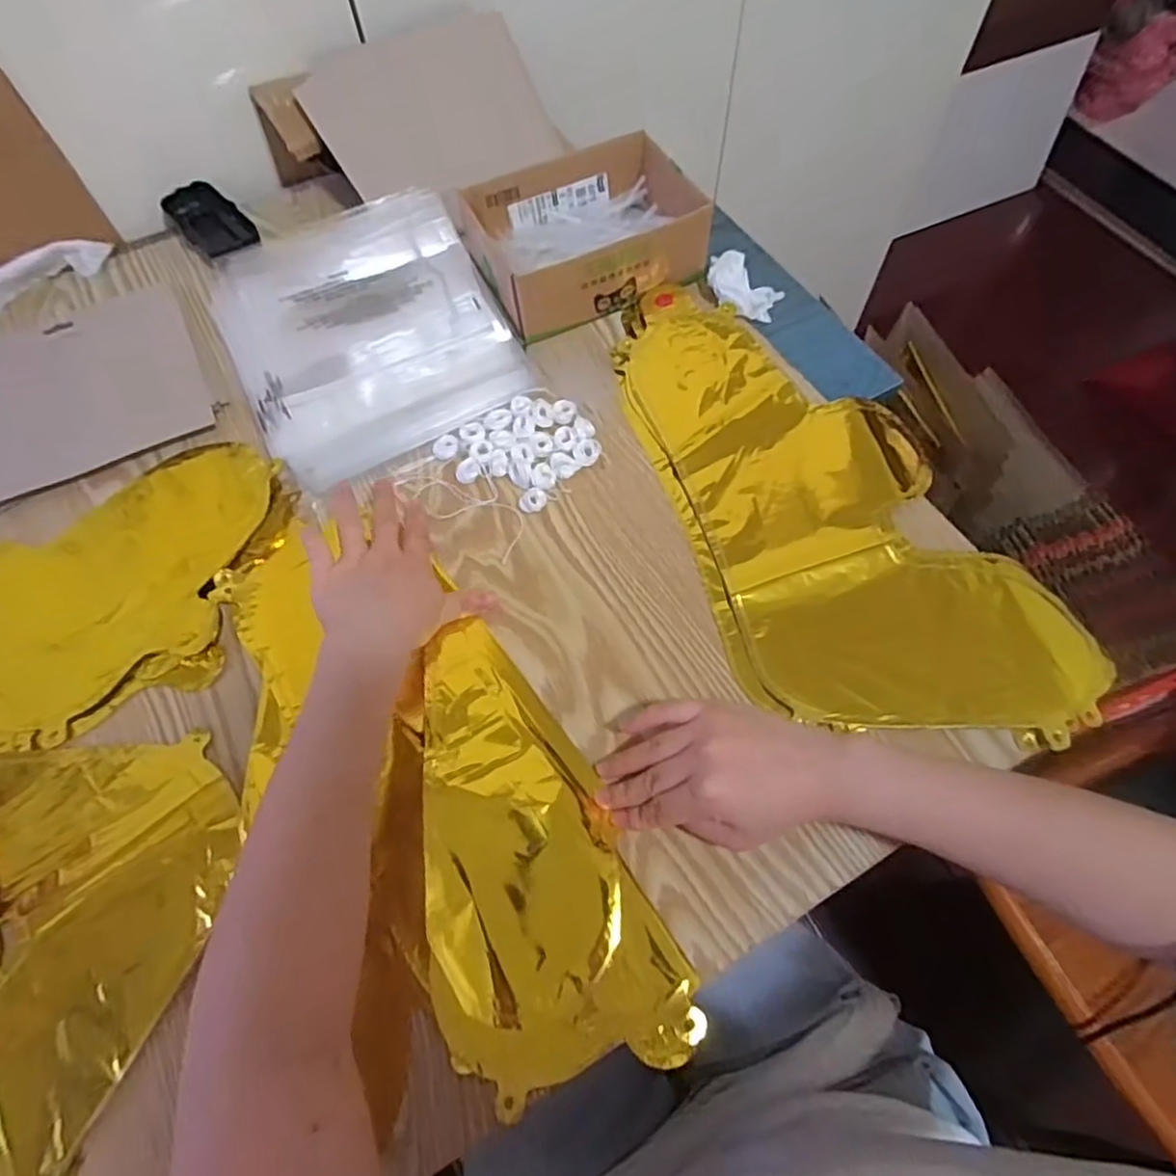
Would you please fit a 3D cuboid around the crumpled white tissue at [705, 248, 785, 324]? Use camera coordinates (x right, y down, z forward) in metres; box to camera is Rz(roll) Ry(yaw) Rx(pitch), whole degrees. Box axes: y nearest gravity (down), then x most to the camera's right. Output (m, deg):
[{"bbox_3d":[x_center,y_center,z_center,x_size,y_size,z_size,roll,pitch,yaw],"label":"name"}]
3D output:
[{"bbox_3d":[0.138,-0.261,0.599,0.066,0.038,0.059,12,65,7],"label":"crumpled white tissue"}]

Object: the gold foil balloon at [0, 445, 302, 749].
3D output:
[{"bbox_3d":[-0.453,-0.010,0.490,0.433,0.013,0.223,3,64,3],"label":"gold foil balloon"}]

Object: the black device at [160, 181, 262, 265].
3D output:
[{"bbox_3d":[-0.358,-0.347,0.639,0.056,0.021,0.095,-36,69,-14],"label":"black device"}]

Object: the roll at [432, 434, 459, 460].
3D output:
[{"bbox_3d":[-0.111,-0.110,0.531,0.020,0.010,0.020,-1,64,1],"label":"roll"}]

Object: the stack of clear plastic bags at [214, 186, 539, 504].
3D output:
[{"bbox_3d":[-0.195,-0.232,0.586,0.220,0.015,0.280,-25,66,-10],"label":"stack of clear plastic bags"}]

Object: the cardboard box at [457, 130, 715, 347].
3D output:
[{"bbox_3d":[0.000,-0.315,0.595,0.192,0.053,0.142,-25,66,-10],"label":"cardboard box"}]

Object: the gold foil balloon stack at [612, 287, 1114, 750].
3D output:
[{"bbox_3d":[0.169,-0.074,0.506,0.219,0.016,0.424,-20,65,-8],"label":"gold foil balloon stack"}]

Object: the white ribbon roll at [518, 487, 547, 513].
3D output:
[{"bbox_3d":[-0.041,-0.066,0.505,0.021,0.012,0.015,-10,65,-3],"label":"white ribbon roll"}]

